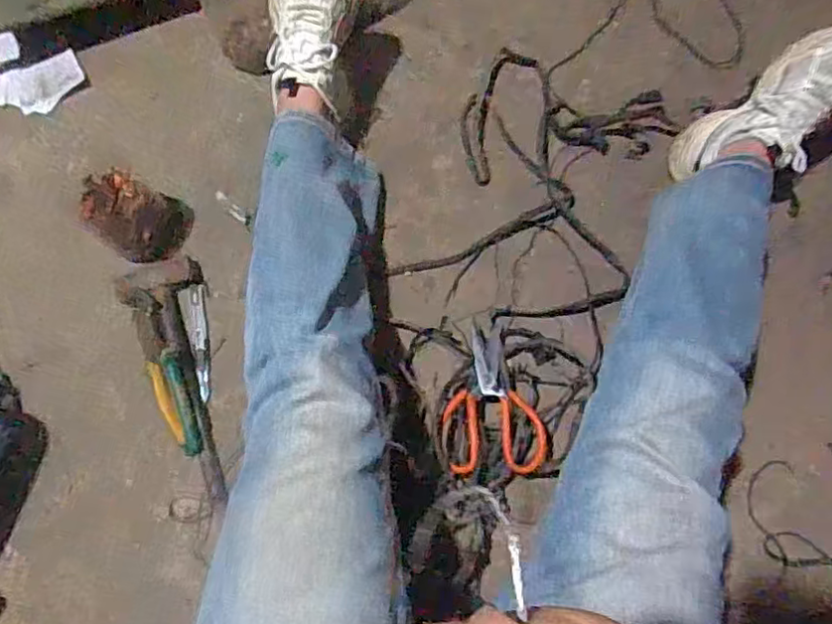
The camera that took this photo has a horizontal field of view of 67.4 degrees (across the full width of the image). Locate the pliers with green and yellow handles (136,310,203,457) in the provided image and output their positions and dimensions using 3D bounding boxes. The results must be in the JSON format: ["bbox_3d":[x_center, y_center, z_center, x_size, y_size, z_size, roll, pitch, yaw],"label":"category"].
[{"bbox_3d":[-0.306,0.086,0.766,0.042,0.025,0.186,-19,74,-7],"label":"pliers with green and yellow handles"}]

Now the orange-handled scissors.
[{"bbox_3d":[0.089,0.100,0.748,0.111,0.034,0.184,-8,73,-3],"label":"orange-handled scissors"}]

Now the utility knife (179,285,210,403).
[{"bbox_3d":[-0.276,0.038,0.797,0.030,0.020,0.148,-12,74,-5],"label":"utility knife"}]

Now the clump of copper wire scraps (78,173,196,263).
[{"bbox_3d":[-0.353,-0.125,0.787,0.107,0.090,0.105,0,73,-1],"label":"clump of copper wire scraps"}]

